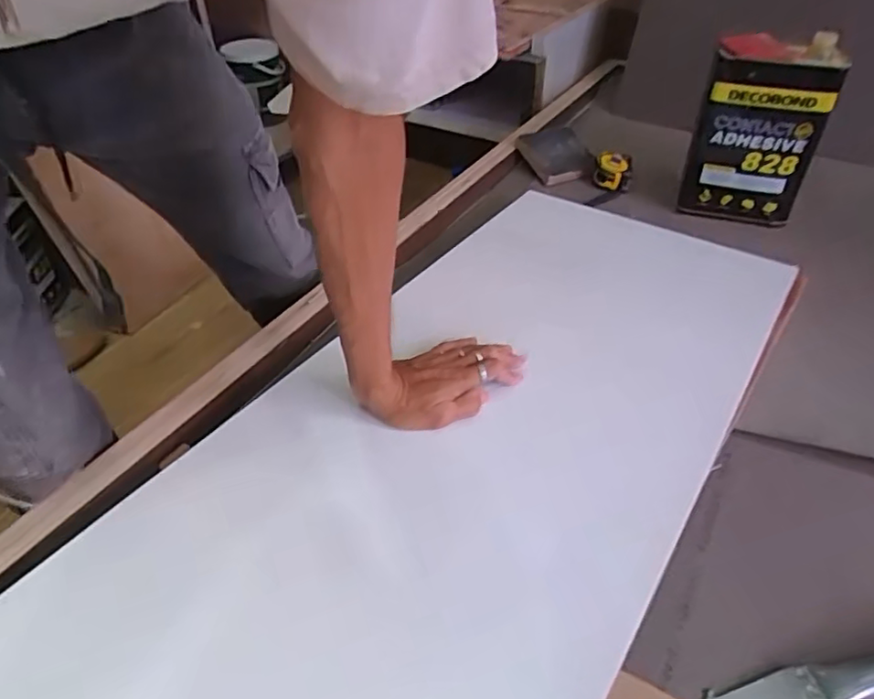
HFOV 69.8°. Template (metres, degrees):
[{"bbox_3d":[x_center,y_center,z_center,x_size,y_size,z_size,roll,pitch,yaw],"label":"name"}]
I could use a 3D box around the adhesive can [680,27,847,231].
[{"bbox_3d":[0.472,-0.318,0.932,0.174,0.267,0.086,19,45,20],"label":"adhesive can"}]

